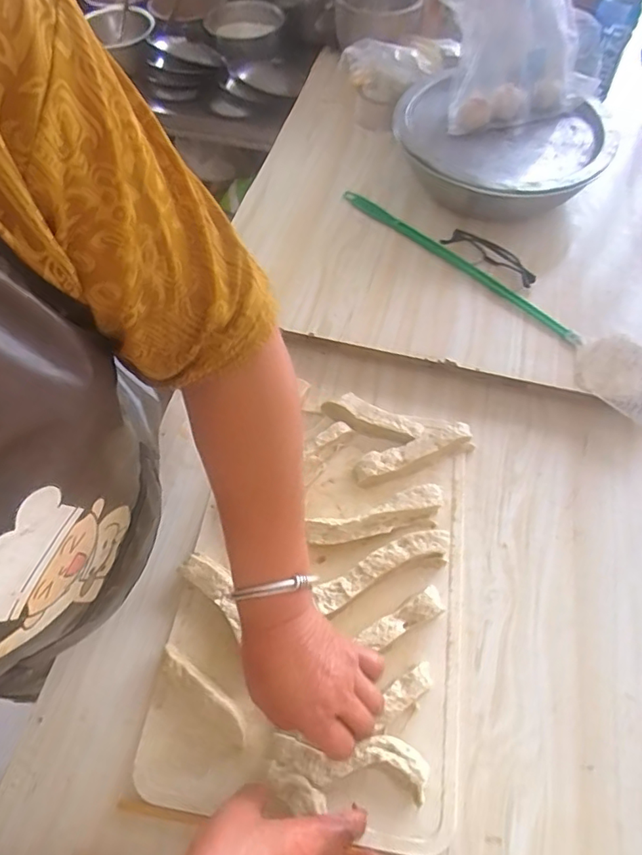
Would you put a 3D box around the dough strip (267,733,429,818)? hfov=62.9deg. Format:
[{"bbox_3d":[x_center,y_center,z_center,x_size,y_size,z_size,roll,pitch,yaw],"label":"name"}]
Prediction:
[{"bbox_3d":[0.023,0.285,0.436,0.129,0.011,0.051,0,58,-5],"label":"dough strip"}]

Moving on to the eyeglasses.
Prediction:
[{"bbox_3d":[0.228,-0.232,0.710,0.134,0.035,0.028,30,64,17],"label":"eyeglasses"}]

